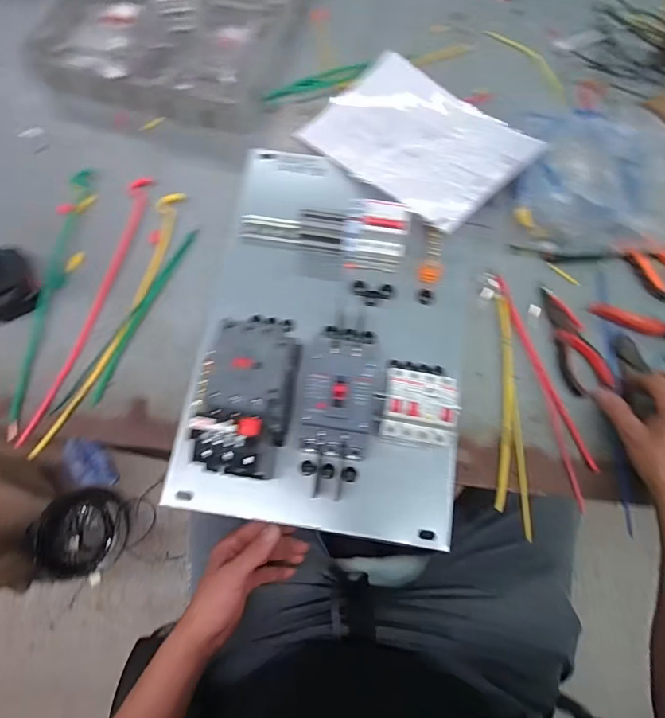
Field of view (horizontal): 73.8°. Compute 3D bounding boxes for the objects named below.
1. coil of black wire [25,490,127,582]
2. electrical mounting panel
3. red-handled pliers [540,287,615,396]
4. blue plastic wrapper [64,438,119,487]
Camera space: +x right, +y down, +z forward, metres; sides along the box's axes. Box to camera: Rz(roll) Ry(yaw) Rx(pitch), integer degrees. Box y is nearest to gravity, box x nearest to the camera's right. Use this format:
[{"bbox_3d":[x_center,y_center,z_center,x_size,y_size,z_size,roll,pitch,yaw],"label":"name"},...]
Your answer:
[{"bbox_3d":[-0.590,0.412,1.052,0.207,0.069,0.186,-18,73,-5],"label":"coil of black wire"},{"bbox_3d":[0.004,-0.056,0.511,0.316,0.133,0.474,8,73,3],"label":"electrical mounting panel"},{"bbox_3d":[0.308,-0.028,0.568,0.055,0.016,0.147,-14,73,-4],"label":"red-handled pliers"},{"bbox_3d":[-0.346,0.149,0.632,0.052,0.087,0.014,-21,32,-20],"label":"blue plastic wrapper"}]

